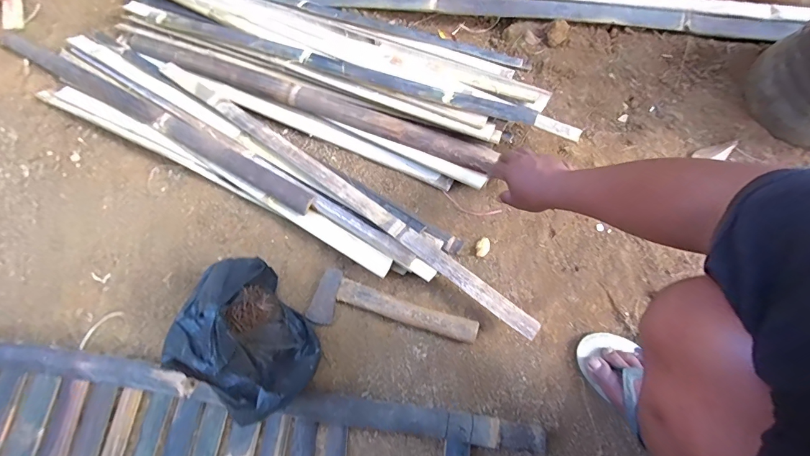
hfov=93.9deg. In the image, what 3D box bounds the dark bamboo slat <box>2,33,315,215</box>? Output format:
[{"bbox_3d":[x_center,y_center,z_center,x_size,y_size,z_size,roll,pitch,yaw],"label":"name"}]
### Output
[{"bbox_3d":[-0.533,-0.237,0.759,0.859,0.019,0.043,28,86,15],"label":"dark bamboo slat"}]

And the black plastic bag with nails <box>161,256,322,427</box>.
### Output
[{"bbox_3d":[-0.225,0.165,0.537,0.154,0.160,0.206,-37,74,-10],"label":"black plastic bag with nails"}]

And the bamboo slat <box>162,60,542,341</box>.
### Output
[{"bbox_3d":[-0.146,-0.093,0.691,0.876,0.017,0.042,36,72,14],"label":"bamboo slat"}]

